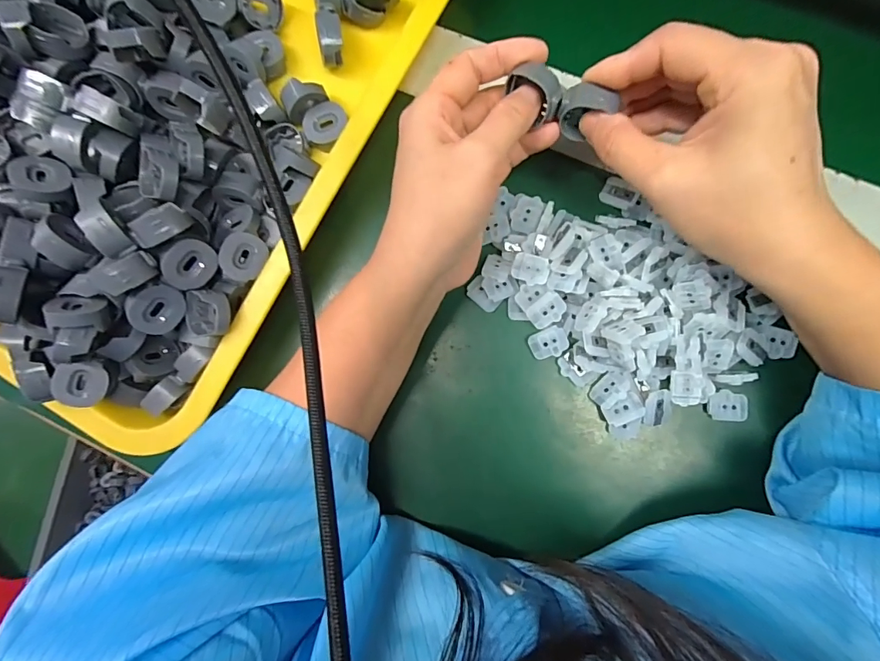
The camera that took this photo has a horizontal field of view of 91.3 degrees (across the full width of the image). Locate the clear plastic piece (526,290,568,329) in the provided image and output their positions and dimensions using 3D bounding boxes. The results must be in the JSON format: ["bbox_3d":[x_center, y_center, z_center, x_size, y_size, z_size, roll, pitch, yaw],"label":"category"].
[{"bbox_3d":[0.063,-0.012,0.252,0.022,0.006,0.016,-40,83,1],"label":"clear plastic piece"}]

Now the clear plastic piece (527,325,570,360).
[{"bbox_3d":[0.065,0.007,0.257,0.022,0.006,0.017,-22,84,3],"label":"clear plastic piece"}]

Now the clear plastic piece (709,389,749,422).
[{"bbox_3d":[0.165,0.043,0.246,0.017,0.008,0.017,-5,85,5],"label":"clear plastic piece"}]

